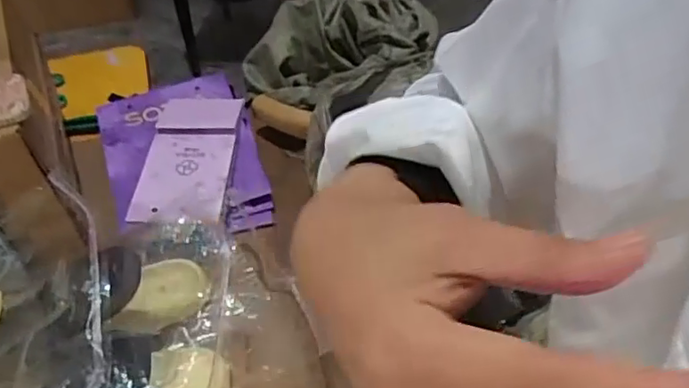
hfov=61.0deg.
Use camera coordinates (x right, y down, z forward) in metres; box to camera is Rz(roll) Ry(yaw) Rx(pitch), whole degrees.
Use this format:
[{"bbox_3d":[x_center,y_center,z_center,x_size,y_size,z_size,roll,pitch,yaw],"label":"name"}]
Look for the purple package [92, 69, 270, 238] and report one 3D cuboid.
[{"bbox_3d":[-0.233,-0.054,0.850,0.214,0.047,0.305,-16,47,-13],"label":"purple package"}]

